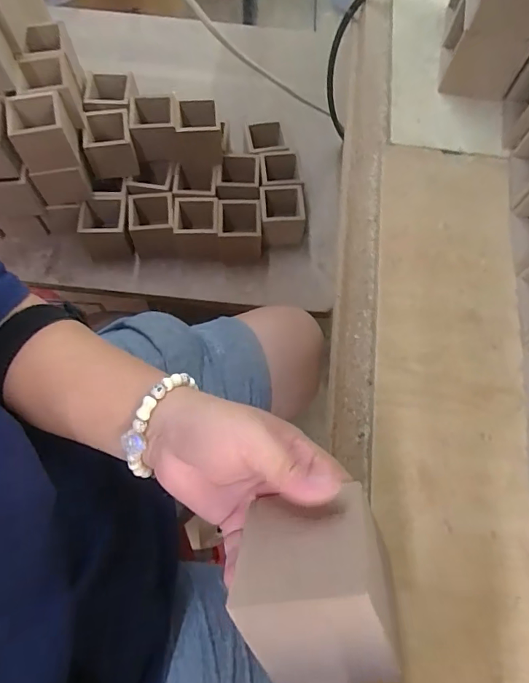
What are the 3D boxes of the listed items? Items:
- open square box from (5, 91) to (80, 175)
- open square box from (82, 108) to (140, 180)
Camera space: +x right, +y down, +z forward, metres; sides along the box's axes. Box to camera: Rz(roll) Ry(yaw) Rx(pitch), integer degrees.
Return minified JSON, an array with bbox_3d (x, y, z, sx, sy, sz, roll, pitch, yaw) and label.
[{"bbox_3d":[-0.272,-0.256,0.550,0.066,0.063,0.062,-17,71,-7],"label":"open square box"},{"bbox_3d":[-0.213,-0.273,0.629,0.064,0.064,0.066,-9,70,-5],"label":"open square box"}]

